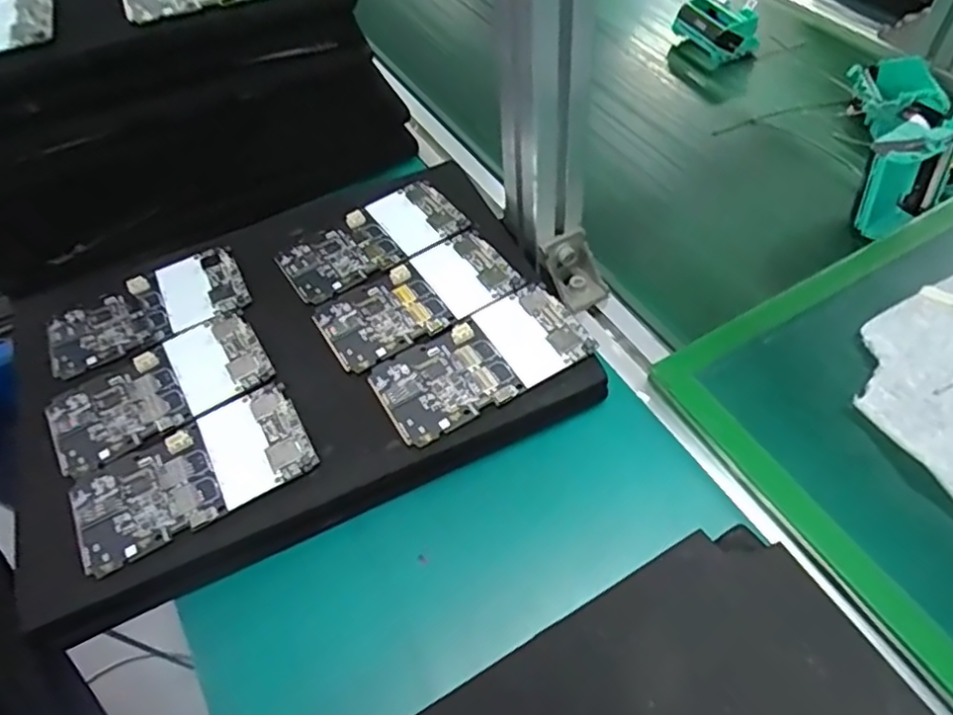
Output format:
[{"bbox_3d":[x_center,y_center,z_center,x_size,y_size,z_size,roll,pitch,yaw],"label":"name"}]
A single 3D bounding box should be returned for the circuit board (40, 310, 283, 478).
[{"bbox_3d":[-0.198,0.019,0.408,0.130,0.008,0.065,-30,56,-15],"label":"circuit board"}]

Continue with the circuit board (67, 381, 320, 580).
[{"bbox_3d":[-0.162,0.066,0.374,0.129,0.009,0.064,-26,56,-13],"label":"circuit board"}]

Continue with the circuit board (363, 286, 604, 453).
[{"bbox_3d":[0.003,0.003,0.404,0.128,0.008,0.065,-29,56,-15],"label":"circuit board"}]

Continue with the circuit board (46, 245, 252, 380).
[{"bbox_3d":[-0.225,-0.033,0.448,0.129,0.013,0.063,-28,56,-14],"label":"circuit board"}]

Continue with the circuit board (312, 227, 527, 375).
[{"bbox_3d":[-0.038,-0.040,0.437,0.130,0.005,0.067,-32,57,-17],"label":"circuit board"}]

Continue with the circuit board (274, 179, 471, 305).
[{"bbox_3d":[-0.075,-0.087,0.473,0.130,0.008,0.067,-33,58,-18],"label":"circuit board"}]

